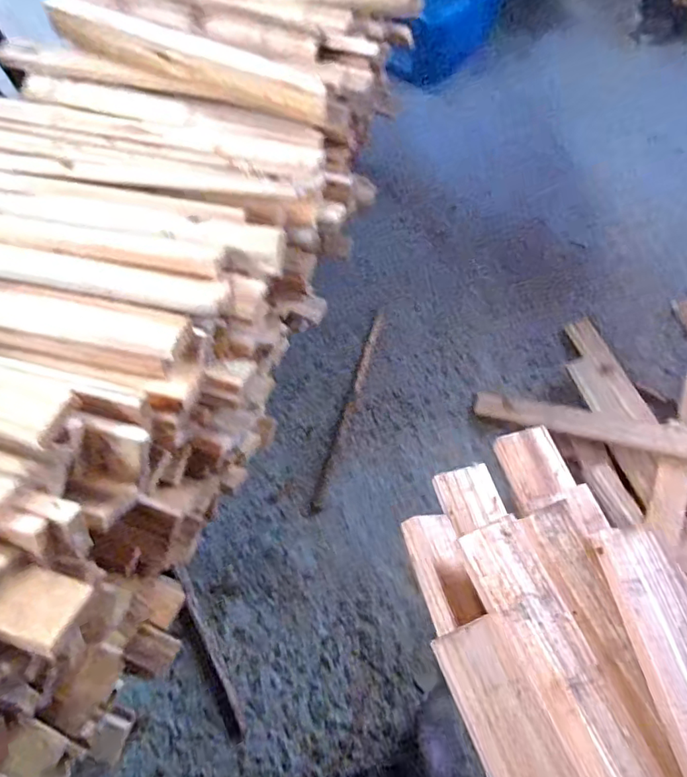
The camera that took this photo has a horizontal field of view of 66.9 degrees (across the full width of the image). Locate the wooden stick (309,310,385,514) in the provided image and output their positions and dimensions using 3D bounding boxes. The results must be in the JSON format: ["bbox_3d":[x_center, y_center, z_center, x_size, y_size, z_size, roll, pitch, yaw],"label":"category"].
[{"bbox_3d":[0.014,0.038,1.240,0.024,0.009,0.536,17,70,6],"label":"wooden stick"}]

